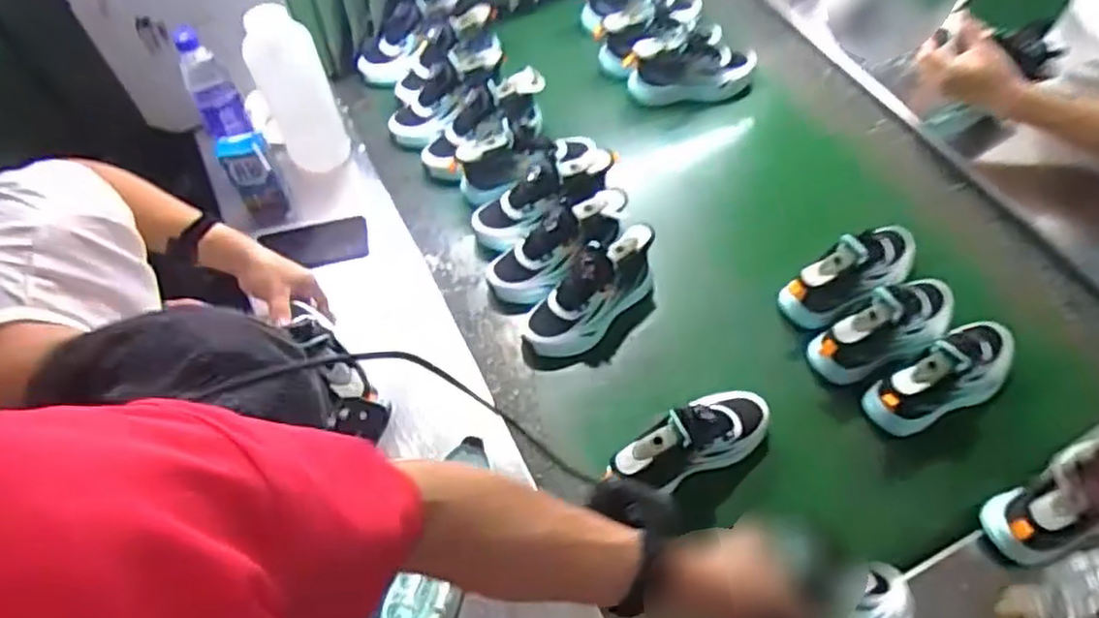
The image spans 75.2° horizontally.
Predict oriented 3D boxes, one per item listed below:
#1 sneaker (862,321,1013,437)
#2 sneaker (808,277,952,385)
[{"bbox_3d":[0.482,0.075,0.850,0.213,0.097,0.073,-29,60,-15],"label":"sneaker"},{"bbox_3d":[0.431,0.013,0.886,0.208,0.106,0.082,-25,59,-12],"label":"sneaker"}]

